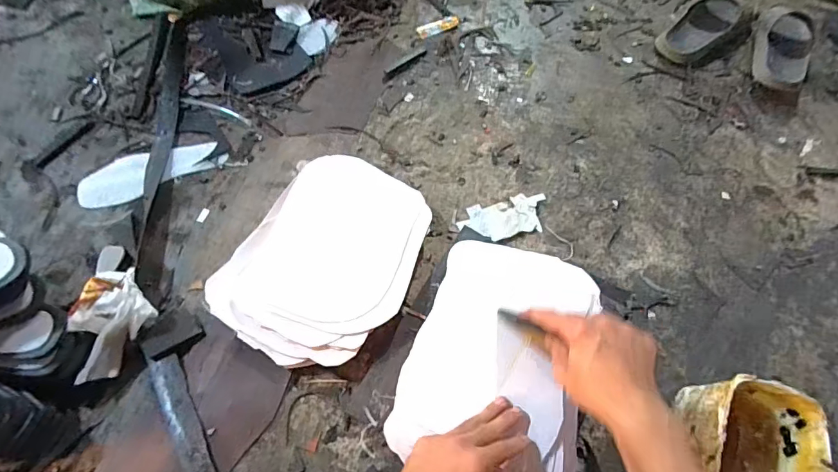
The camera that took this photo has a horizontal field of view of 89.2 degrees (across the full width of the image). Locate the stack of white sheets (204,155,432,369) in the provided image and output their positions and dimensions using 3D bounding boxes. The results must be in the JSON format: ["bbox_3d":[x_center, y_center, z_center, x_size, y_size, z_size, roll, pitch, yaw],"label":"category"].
[{"bbox_3d":[-0.124,0.031,0.625,0.231,0.060,0.313,31,68,12],"label":"stack of white sheets"}]

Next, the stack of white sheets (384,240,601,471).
[{"bbox_3d":[0.097,0.141,0.508,0.205,0.036,0.280,16,66,5],"label":"stack of white sheets"}]

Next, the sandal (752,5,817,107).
[{"bbox_3d":[0.739,-0.361,0.848,0.113,0.083,0.217,24,67,9],"label":"sandal"}]

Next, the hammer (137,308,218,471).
[{"bbox_3d":[-0.295,0.224,0.554,0.072,0.034,0.288,-26,69,-14],"label":"hammer"}]

